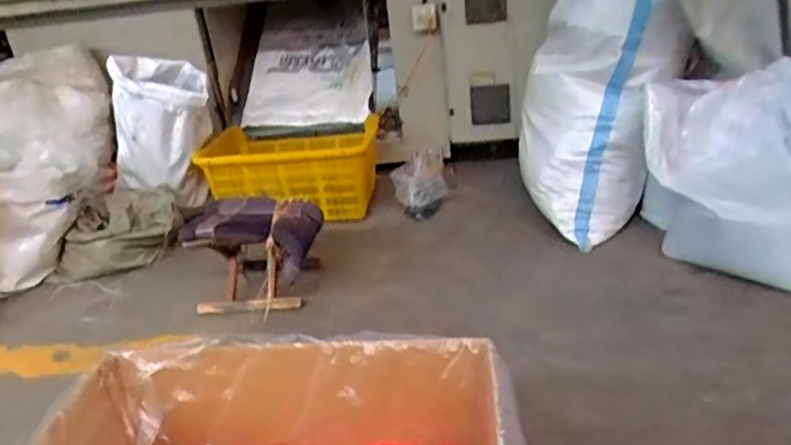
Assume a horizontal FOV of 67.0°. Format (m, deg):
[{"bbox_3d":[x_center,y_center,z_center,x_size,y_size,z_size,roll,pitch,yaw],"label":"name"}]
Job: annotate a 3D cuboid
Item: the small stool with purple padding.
[{"bbox_3d":[-0.366,0.069,1.654,0.330,0.260,0.296,-6,26,3],"label":"small stool with purple padding"}]

